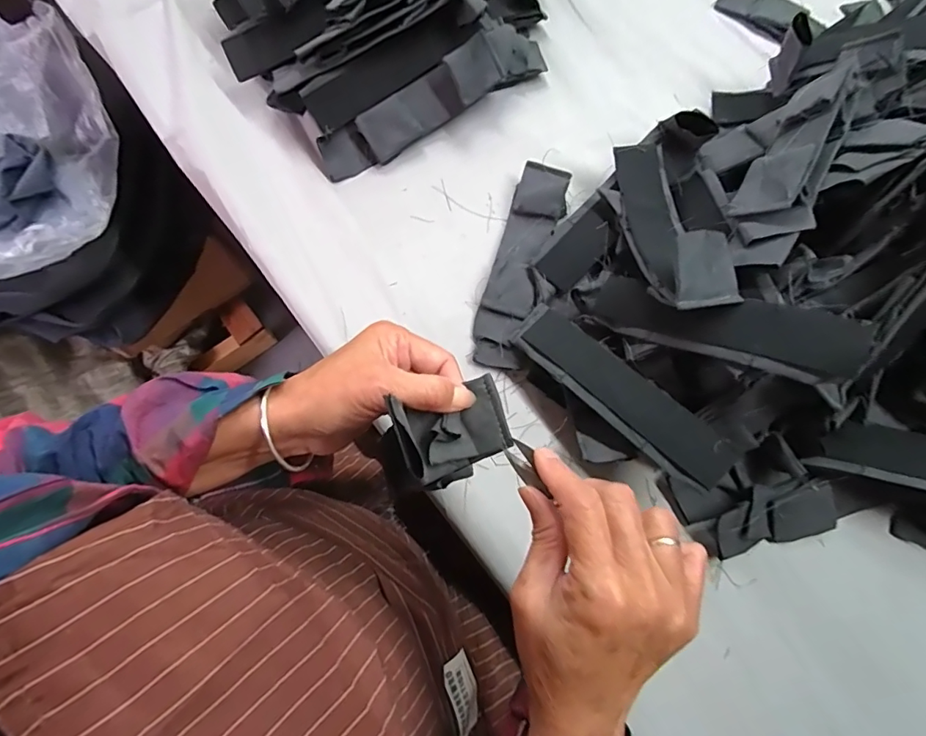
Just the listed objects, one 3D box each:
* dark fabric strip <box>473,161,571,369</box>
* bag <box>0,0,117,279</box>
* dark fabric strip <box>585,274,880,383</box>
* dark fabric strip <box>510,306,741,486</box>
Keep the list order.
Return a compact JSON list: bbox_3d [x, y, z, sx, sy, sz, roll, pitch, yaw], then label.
[{"bbox_3d":[0.052,-0.095,0.447,0.047,0.025,0.192,17,77,4],"label":"dark fabric strip"},{"bbox_3d":[-0.714,-0.326,0.722,0.317,0.118,0.393,-9,77,-2],"label":"bag"},{"bbox_3d":[0.177,-0.032,0.350,0.181,0.019,0.040,23,73,48],"label":"dark fabric strip"},{"bbox_3d":[0.122,0.017,0.387,0.048,0.014,0.191,-44,67,-9],"label":"dark fabric strip"}]

